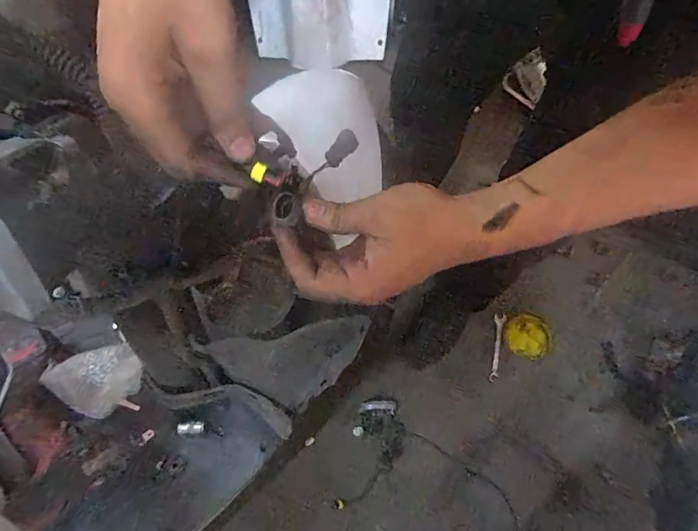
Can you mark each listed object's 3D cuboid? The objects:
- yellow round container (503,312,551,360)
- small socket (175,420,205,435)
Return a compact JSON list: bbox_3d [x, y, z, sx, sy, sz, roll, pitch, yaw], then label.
[{"bbox_3d":[0.431,0.175,1.039,0.110,0.044,0.103,-1,68,2],"label":"yellow round container"},{"bbox_3d":[-0.243,0.248,0.650,0.040,0.015,0.017,-5,68,0],"label":"small socket"}]

